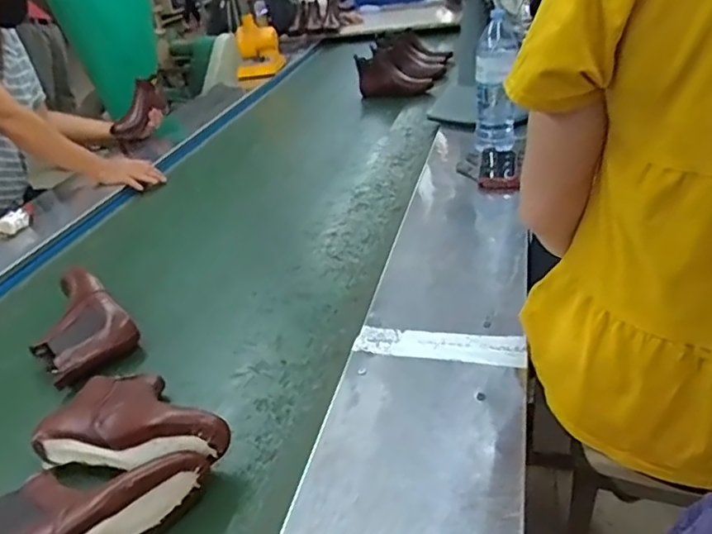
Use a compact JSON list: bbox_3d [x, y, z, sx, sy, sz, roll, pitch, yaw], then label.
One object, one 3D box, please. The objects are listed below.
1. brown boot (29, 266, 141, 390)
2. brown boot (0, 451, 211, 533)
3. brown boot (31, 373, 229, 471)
[{"bbox_3d":[-0.459,0.091,0.952,0.134,0.075,0.235,-29,38,-33],"label":"brown boot"},{"bbox_3d":[-0.298,0.255,0.638,0.254,0.088,0.137,-25,35,-28],"label":"brown boot"},{"bbox_3d":[-0.260,0.185,0.746,0.245,0.082,0.141,1,32,12],"label":"brown boot"}]

